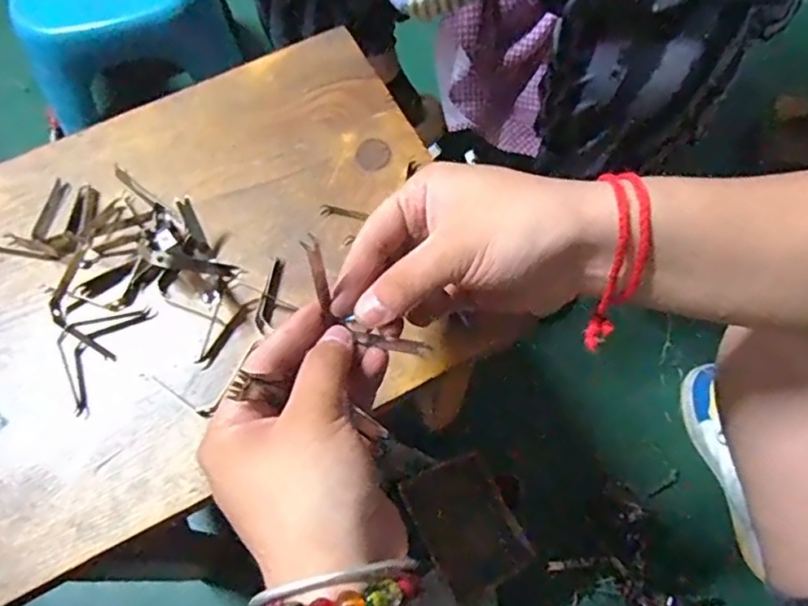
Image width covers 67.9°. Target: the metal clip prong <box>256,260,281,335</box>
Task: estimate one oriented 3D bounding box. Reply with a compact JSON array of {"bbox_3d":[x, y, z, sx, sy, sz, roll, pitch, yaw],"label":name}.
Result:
[{"bbox_3d":[-0.087,-0.006,0.388,0.010,0.008,0.055,2,66,2],"label":"metal clip prong"}]

